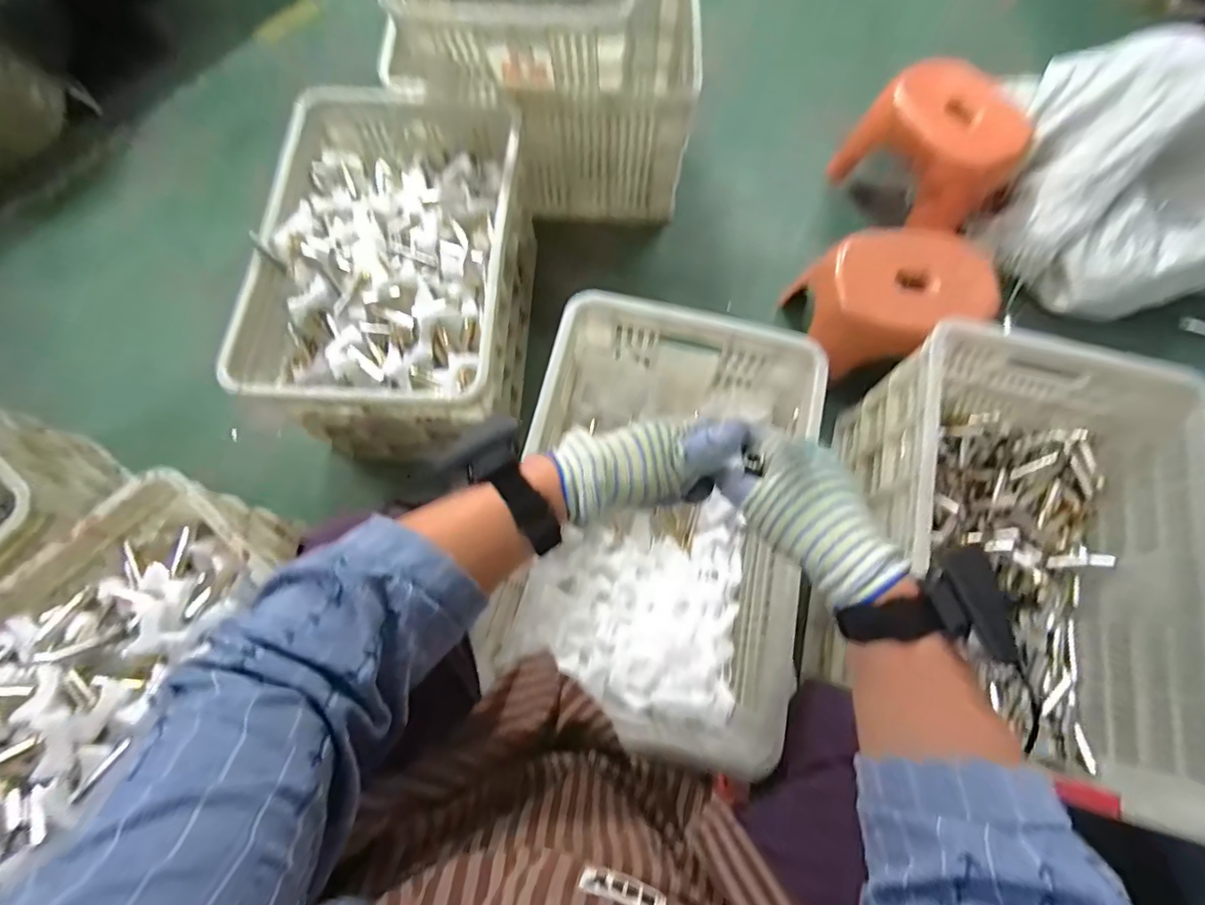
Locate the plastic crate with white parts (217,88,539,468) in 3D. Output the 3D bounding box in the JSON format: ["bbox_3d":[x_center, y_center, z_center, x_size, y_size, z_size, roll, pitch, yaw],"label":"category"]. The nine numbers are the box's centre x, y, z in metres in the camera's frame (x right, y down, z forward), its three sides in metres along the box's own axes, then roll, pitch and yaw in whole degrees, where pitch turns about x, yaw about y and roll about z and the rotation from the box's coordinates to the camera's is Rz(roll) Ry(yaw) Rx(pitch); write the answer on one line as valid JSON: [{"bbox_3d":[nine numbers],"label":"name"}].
[{"bbox_3d":[-0.325,-0.284,0.878,0.362,0.284,0.536,3,72,-1],"label":"plastic crate with white parts"}]

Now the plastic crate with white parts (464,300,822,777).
[{"bbox_3d":[0.066,0.087,0.729,0.349,0.237,0.540,15,72,3],"label":"plastic crate with white parts"}]

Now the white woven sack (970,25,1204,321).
[{"bbox_3d":[1.014,-0.532,0.950,0.486,0.269,0.471,-6,72,-4],"label":"white woven sack"}]

